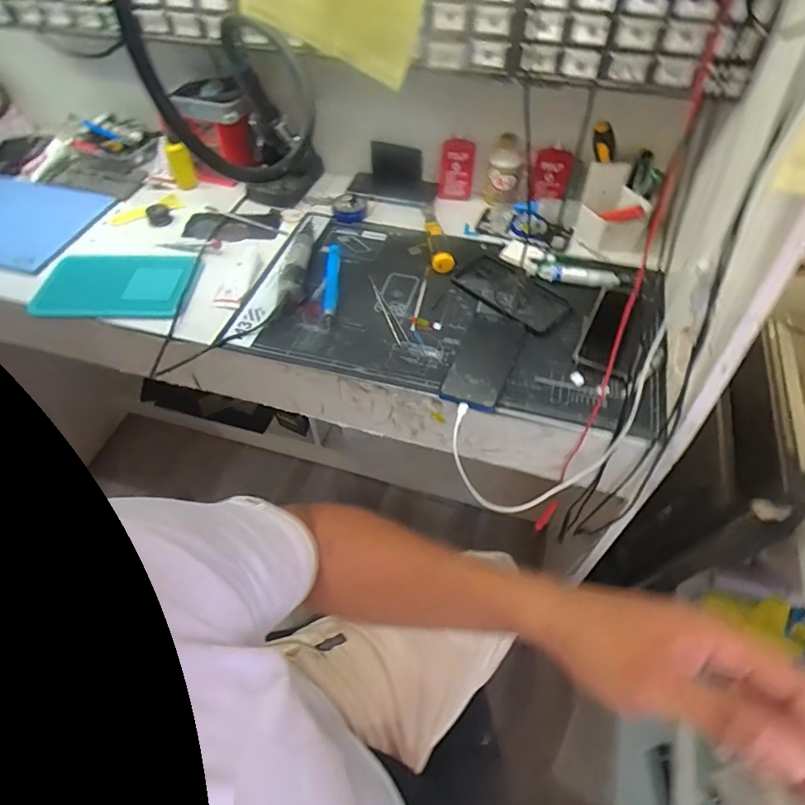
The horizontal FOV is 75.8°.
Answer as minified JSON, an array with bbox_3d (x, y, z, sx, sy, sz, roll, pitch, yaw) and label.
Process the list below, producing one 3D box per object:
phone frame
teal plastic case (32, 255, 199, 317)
[{"bbox_3d":[0.163,-0.165,0.773,0.093,0.014,0.178,-36,60,-23],"label":"phone frame"},{"bbox_3d":[-0.407,-0.169,0.736,0.198,0.017,0.116,0,61,-5],"label":"teal plastic case"}]

